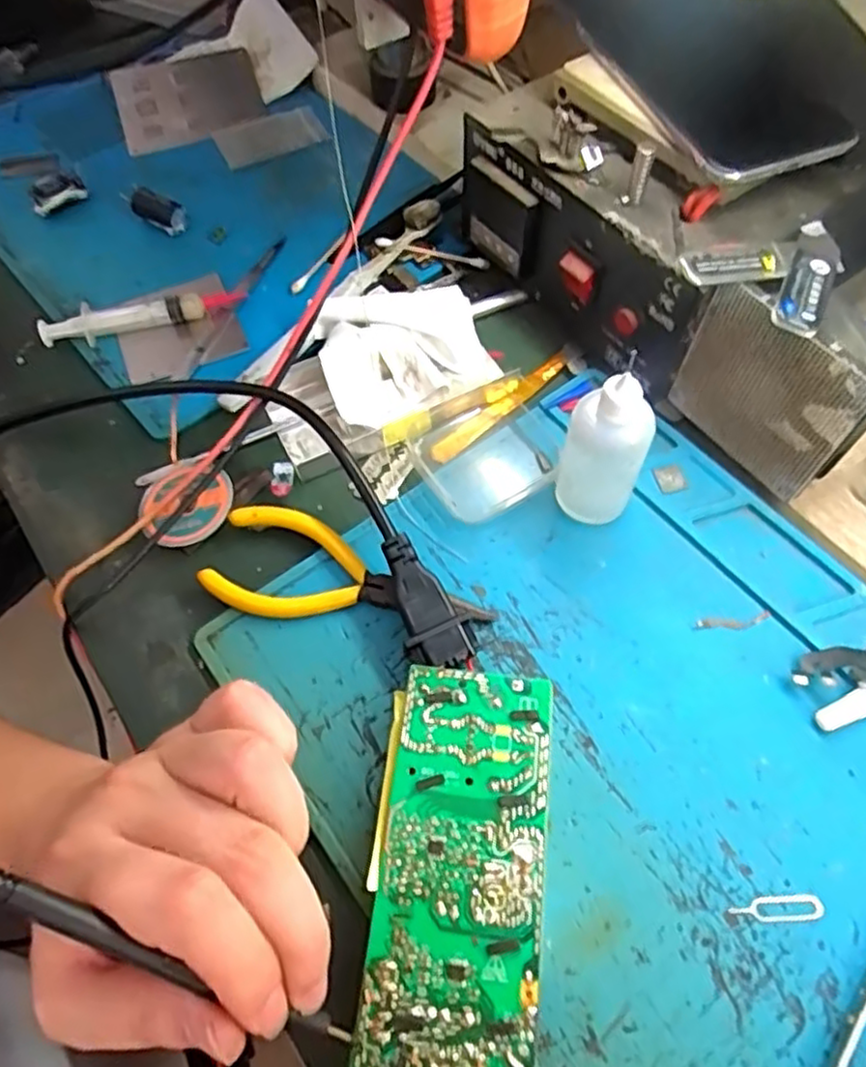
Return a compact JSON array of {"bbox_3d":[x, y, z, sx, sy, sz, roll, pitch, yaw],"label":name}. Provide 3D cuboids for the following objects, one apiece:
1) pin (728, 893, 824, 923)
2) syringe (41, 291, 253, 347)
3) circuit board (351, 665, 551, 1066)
[{"bbox_3d":[0.123,0.135,0.250,0.032,0.004,0.009,-4,60,0],"label":"pin"},{"bbox_3d":[-0.166,-0.125,0.400,0.112,0.021,0.013,-14,61,-6],"label":"syringe"},{"bbox_3d":[0.009,0.118,0.252,0.059,0.025,0.131,5,61,5],"label":"circuit board"}]

